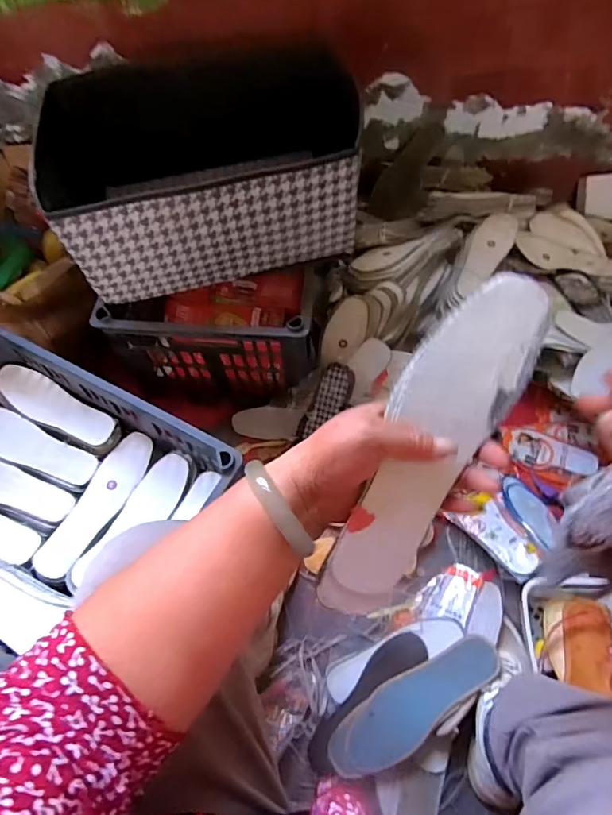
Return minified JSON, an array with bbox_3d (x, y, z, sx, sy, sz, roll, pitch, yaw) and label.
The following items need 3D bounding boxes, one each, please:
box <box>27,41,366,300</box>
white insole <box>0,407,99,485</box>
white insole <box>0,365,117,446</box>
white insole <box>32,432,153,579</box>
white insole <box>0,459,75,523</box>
[{"bbox_3d":[-0.153,-0.404,0.735,0.456,0.174,0.392,-11,69,-2],"label":"box"},{"bbox_3d":[-0.432,0.060,0.736,0.213,0.027,0.065,22,72,10],"label":"white insole"},{"bbox_3d":[-0.403,-0.003,0.748,0.219,0.021,0.063,25,72,11],"label":"white insole"},{"bbox_3d":[-0.311,0.143,0.701,0.065,0.022,0.231,25,72,11],"label":"white insole"},{"bbox_3d":[-0.462,0.122,0.719,0.226,0.022,0.062,23,72,10],"label":"white insole"}]

